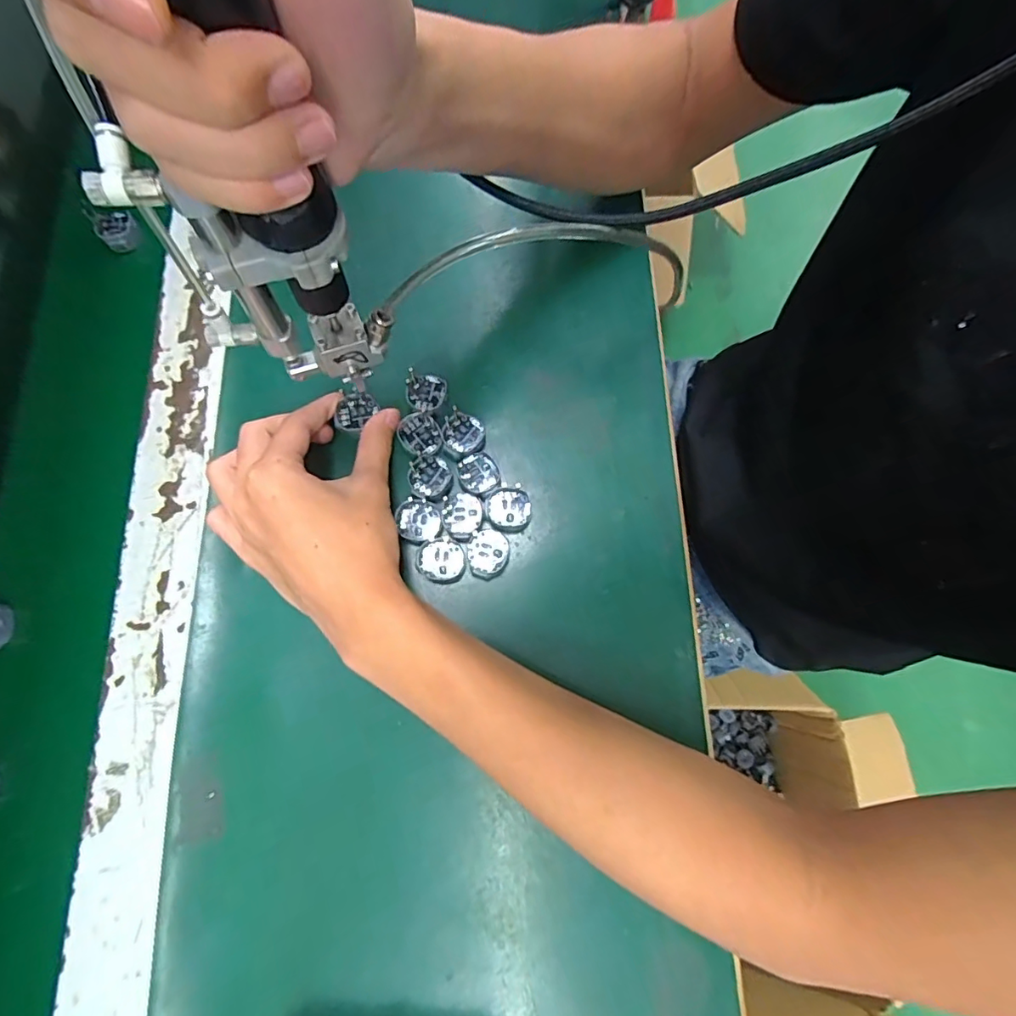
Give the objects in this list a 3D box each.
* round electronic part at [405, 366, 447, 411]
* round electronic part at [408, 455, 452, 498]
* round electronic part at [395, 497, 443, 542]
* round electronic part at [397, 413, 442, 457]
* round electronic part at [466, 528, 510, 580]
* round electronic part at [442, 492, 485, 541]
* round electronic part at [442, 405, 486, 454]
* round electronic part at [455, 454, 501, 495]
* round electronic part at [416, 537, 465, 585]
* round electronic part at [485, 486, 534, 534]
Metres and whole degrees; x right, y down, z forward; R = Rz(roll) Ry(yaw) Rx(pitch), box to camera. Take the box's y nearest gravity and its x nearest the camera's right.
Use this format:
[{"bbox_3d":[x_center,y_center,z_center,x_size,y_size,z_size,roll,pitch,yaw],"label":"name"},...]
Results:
[{"bbox_3d":[-0.053,-0.076,0.329,0.026,0.004,0.027,0,75,-1],"label":"round electronic part"},{"bbox_3d":[-0.048,-0.020,0.316,0.025,0.004,0.026,0,75,-1],"label":"round electronic part"},{"bbox_3d":[-0.053,0.007,0.309,0.025,0.004,0.026,0,75,-1],"label":"round electronic part"},{"bbox_3d":[-0.055,-0.047,0.321,0.024,0.004,0.028,-26,77,-7],"label":"round electronic part"},{"bbox_3d":[-0.012,0.027,0.307,0.025,0.004,0.029,23,76,5],"label":"round electronic part"},{"bbox_3d":[-0.027,0.005,0.311,0.025,0.004,0.028,-21,77,-6],"label":"round electronic part"},{"bbox_3d":[-0.028,-0.048,0.323,0.027,0.004,0.026,0,75,-1],"label":"round electronic part"},{"bbox_3d":[-0.018,-0.021,0.322,0.024,0.009,0.025,0,75,-1],"label":"round electronic part"},{"bbox_3d":[-0.040,0.031,0.304,0.027,0.004,0.027,0,75,-1],"label":"round electronic part"},{"bbox_3d":[0.001,0.002,0.315,0.027,0.007,0.028,0,75,-1],"label":"round electronic part"}]

